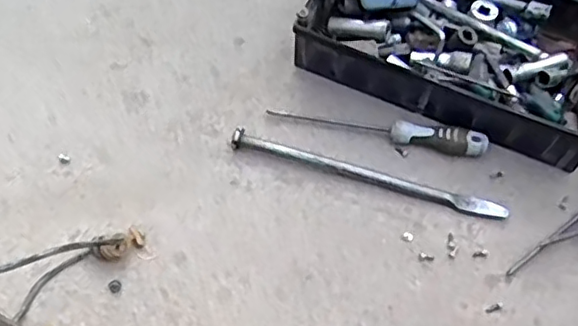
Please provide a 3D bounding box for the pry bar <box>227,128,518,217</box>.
[{"bbox_3d":[0.086,0.012,0.681,0.309,0.020,0.019,16,61,5],"label":"pry bar"}]

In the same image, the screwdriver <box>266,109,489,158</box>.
[{"bbox_3d":[0.101,-0.042,0.707,0.248,0.034,0.024,13,60,3],"label":"screwdriver"}]

